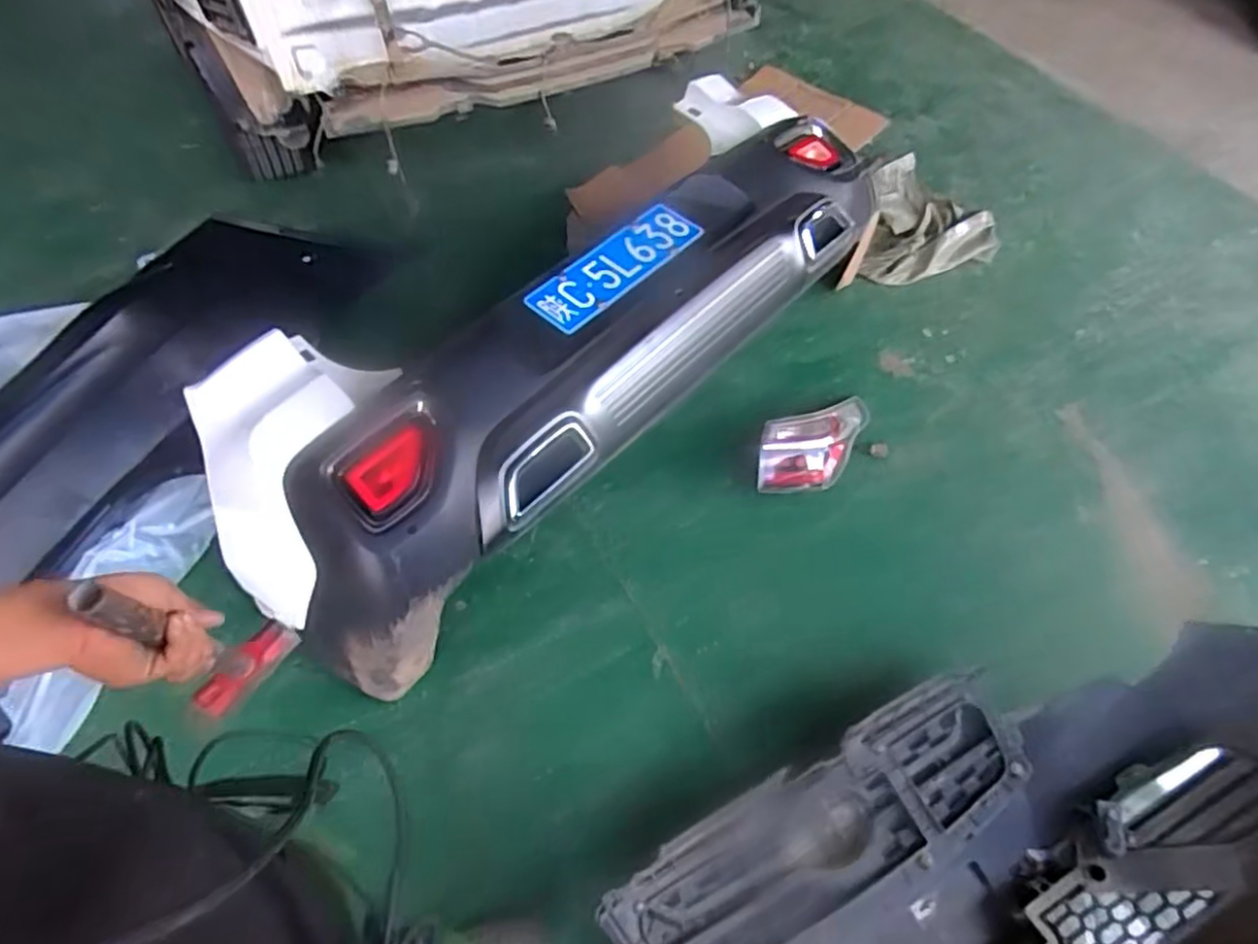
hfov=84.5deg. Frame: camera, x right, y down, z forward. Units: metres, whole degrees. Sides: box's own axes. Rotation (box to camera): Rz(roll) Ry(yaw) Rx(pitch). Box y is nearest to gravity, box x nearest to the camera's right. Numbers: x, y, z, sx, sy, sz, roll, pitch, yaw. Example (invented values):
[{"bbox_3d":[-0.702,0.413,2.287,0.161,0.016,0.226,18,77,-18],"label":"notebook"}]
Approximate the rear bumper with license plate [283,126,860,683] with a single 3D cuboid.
[{"bbox_3d":[-0.035,-0.259,1.499,0.411,0.380,1.642,40,64,22],"label":"rear bumper with license plate"}]

